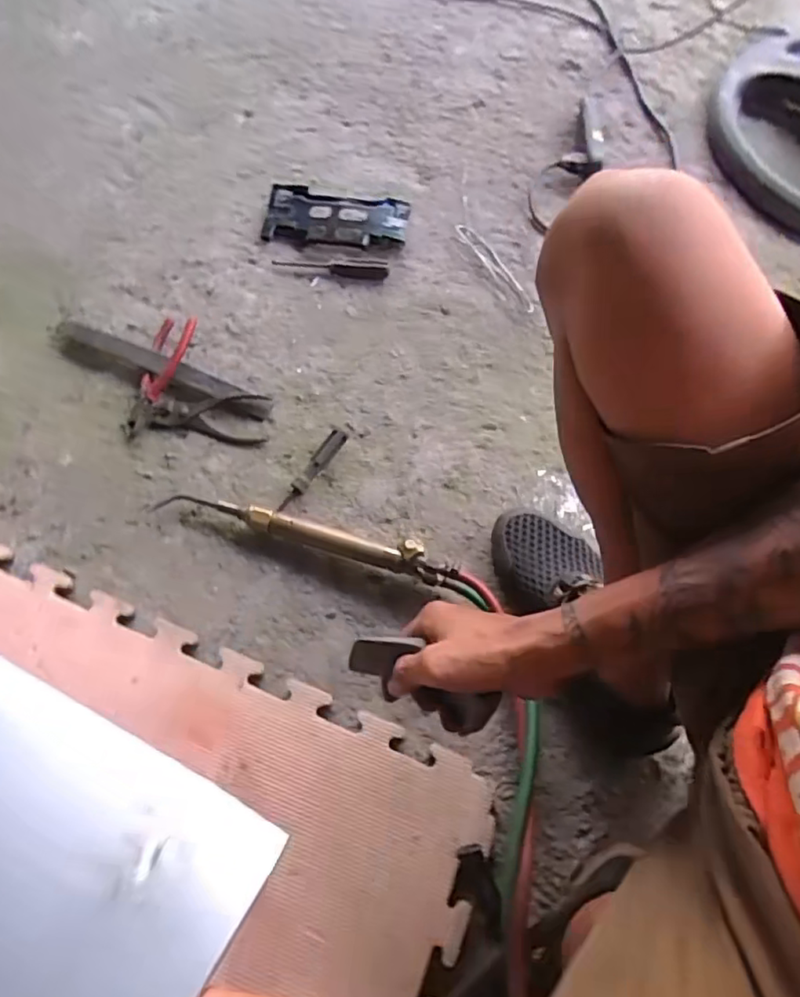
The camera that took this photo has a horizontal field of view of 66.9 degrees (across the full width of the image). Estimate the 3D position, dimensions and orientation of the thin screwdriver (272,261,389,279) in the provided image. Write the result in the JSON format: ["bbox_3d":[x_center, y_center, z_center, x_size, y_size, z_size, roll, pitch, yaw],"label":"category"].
[{"bbox_3d":[-0.099,-0.321,0.844,0.162,0.012,0.019,8,67,3],"label":"thin screwdriver"}]

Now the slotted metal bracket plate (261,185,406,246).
[{"bbox_3d":[-0.092,-0.408,0.879,0.203,0.028,0.096,9,67,3],"label":"slotted metal bracket plate"}]

